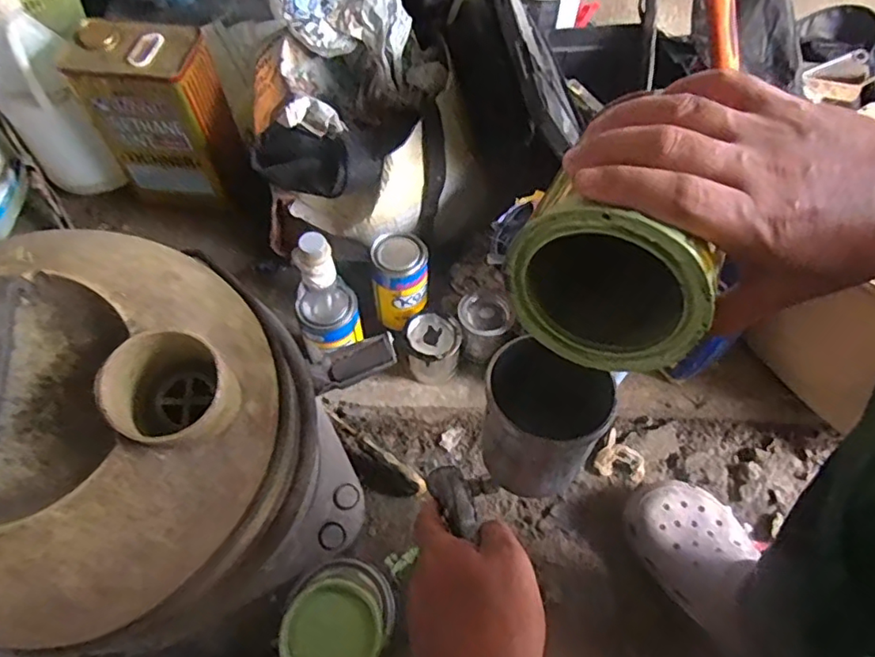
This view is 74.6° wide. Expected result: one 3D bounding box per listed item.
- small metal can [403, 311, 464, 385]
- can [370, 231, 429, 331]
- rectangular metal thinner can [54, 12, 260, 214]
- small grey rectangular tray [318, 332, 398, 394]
[{"bbox_3d":[-0.006,0.025,0.747,0.069,0.080,0.072,1,56,-1],"label":"small metal can"},{"bbox_3d":[-0.047,-0.060,0.750,0.067,0.117,0.072,1,56,-1],"label":"can"},{"bbox_3d":[-0.385,-0.295,0.822,0.171,0.226,0.107,10,57,5],"label":"rectangular metal thinner can"},{"bbox_3d":[-0.080,0.033,0.565,0.082,0.018,0.033,-21,60,-15],"label":"small grey rectangular tray"}]

